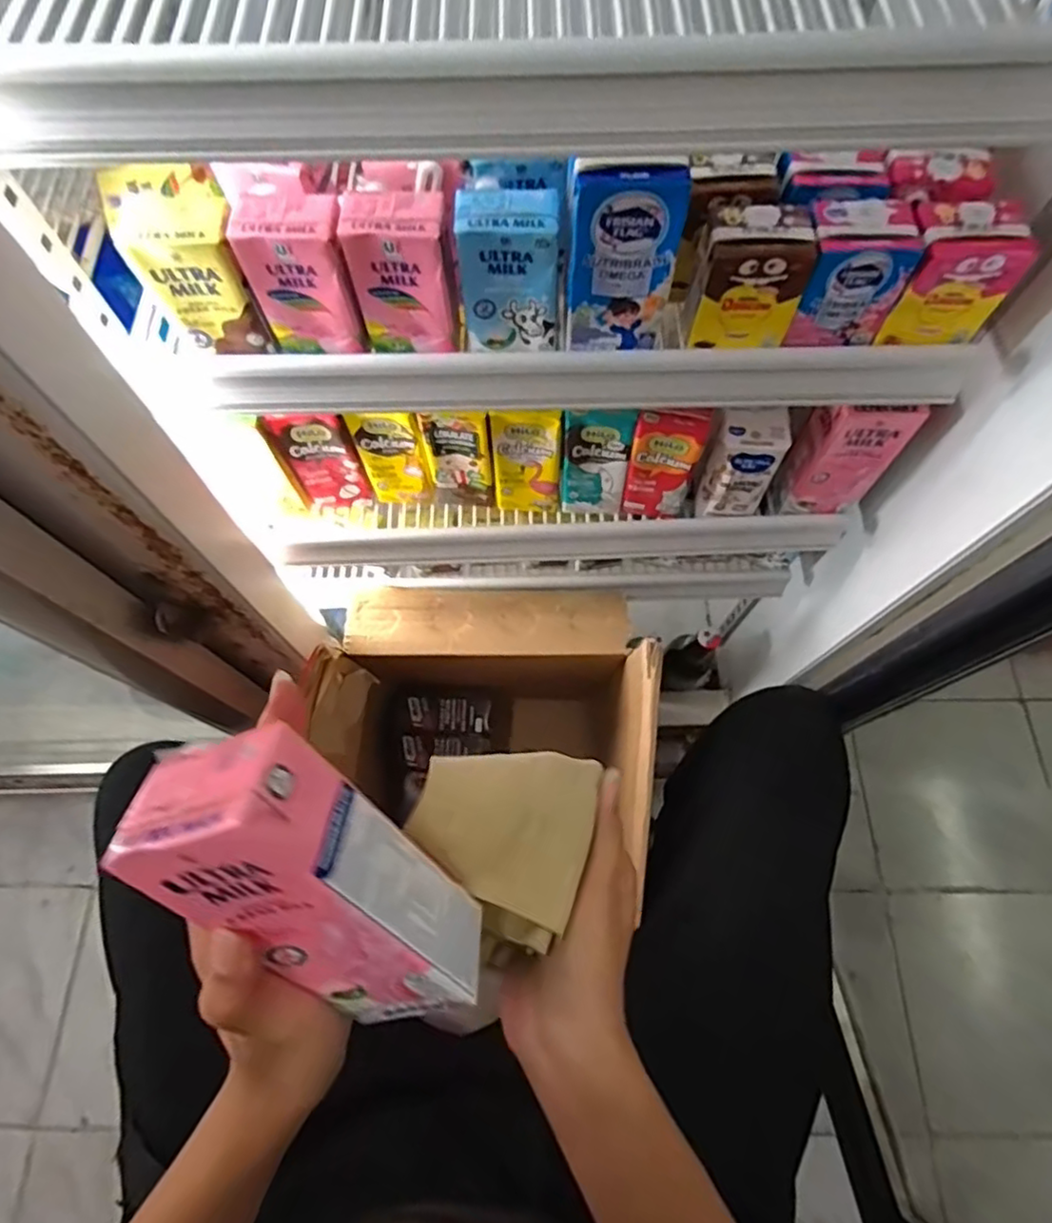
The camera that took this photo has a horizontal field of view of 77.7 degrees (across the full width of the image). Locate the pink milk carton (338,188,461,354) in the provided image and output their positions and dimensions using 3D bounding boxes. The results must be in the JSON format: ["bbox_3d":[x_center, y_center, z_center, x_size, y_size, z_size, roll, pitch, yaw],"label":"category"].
[{"bbox_3d":[-0.064,-0.177,0.346,0.050,0.074,0.031,0,68,0],"label":"pink milk carton"}]

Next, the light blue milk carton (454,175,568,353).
[{"bbox_3d":[-0.007,-0.181,0.346,0.052,0.074,0.035,-2,68,-1],"label":"light blue milk carton"}]

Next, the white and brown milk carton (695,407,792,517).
[{"bbox_3d":[0.161,-0.110,0.495,0.048,0.091,0.034,4,68,1],"label":"white and brown milk carton"}]

